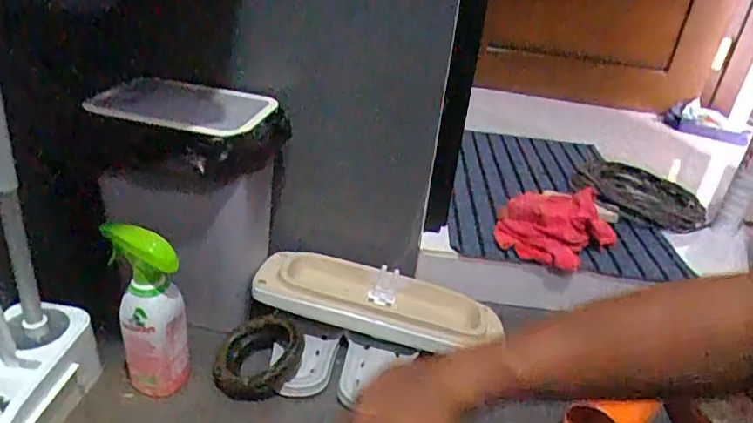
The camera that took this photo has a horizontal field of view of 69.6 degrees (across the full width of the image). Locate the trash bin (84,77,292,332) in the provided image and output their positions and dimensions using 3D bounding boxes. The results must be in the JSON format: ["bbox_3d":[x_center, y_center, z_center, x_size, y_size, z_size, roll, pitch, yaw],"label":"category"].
[{"bbox_3d":[-0.246,-0.012,0.776,0.186,0.314,0.186,13,34,11],"label":"trash bin"}]

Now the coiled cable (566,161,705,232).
[{"bbox_3d":[0.523,-0.037,1.089,0.207,0.034,0.214,5,30,-3],"label":"coiled cable"}]

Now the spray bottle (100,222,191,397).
[{"bbox_3d":[-0.272,0.126,0.659,0.081,0.229,0.073,-9,36,-22],"label":"spray bottle"}]

